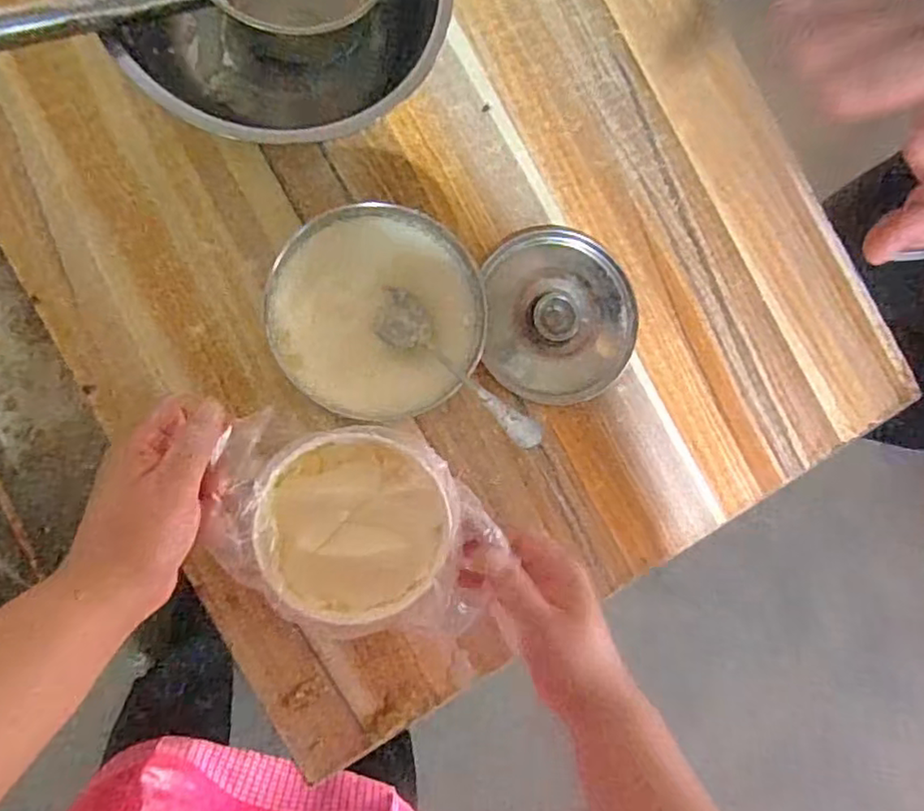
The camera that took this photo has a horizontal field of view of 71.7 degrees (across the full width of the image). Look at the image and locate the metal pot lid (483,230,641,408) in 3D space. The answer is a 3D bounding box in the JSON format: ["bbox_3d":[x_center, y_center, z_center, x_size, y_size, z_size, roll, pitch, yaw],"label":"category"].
[{"bbox_3d":[0.079,-0.072,0.502,0.121,0.017,0.136,1,86,-9],"label":"metal pot lid"}]

